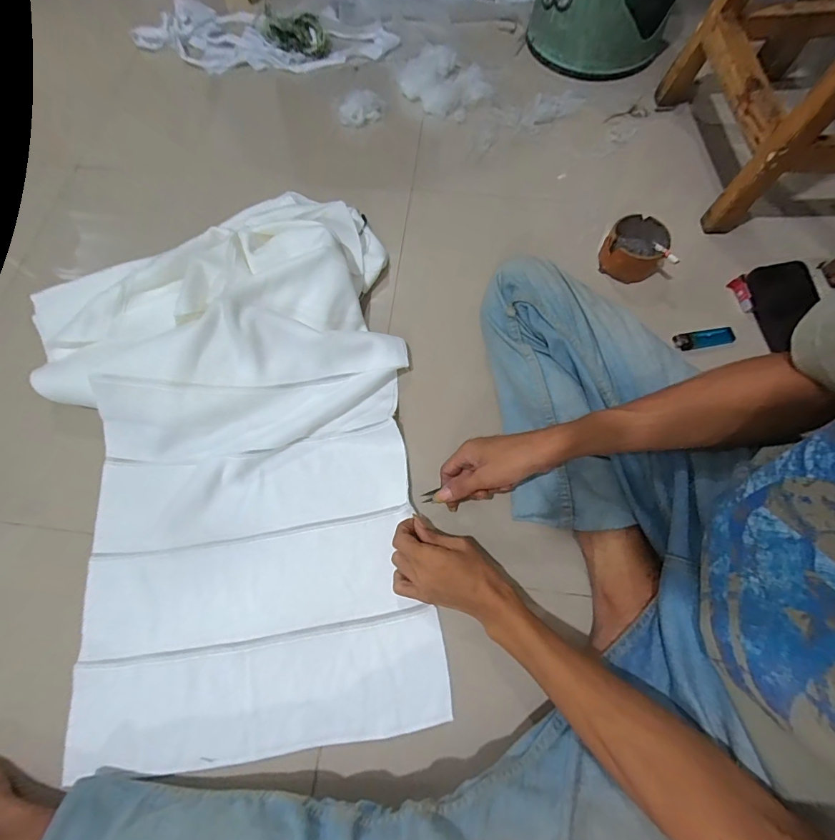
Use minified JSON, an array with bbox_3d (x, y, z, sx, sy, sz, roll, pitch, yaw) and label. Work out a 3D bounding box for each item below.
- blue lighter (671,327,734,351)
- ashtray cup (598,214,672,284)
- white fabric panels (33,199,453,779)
[{"bbox_3d":[0.395,-0.113,0.545,0.084,0.011,0.022,-10,71,-2],"label":"blue lighter"},{"bbox_3d":[0.315,-0.246,0.571,0.081,0.055,0.084,0,71,1],"label":"ashtray cup"},{"bbox_3d":[-0.229,0.035,0.486,0.446,0.090,0.656,-12,71,-3],"label":"white fabric panels"}]

